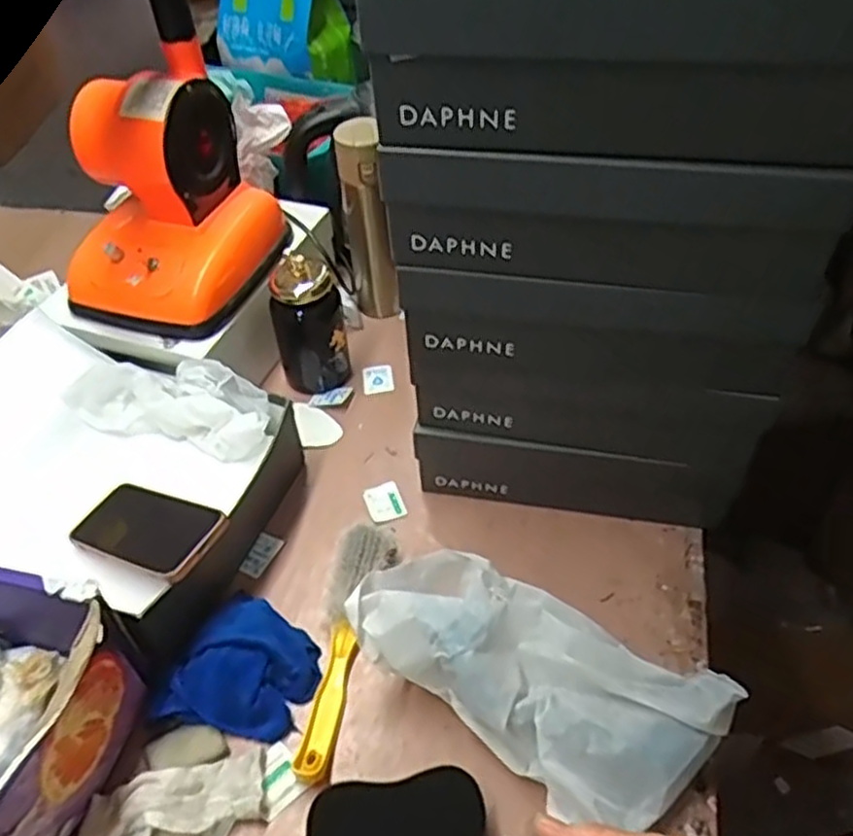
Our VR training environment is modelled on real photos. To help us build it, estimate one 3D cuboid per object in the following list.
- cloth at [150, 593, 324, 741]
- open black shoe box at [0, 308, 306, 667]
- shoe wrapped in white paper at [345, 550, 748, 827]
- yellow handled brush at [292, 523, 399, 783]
[{"bbox_3d":[-0.153,0.204,0.650,0.118,0.036,0.112,7,48,9],"label":"cloth"},{"bbox_3d":[-0.314,0.055,0.739,0.332,0.124,0.258,17,50,17],"label":"open black shoe box"},{"bbox_3d":[0.082,0.199,0.605,0.272,0.091,0.127,26,53,25],"label":"shoe wrapped in white paper"},{"bbox_3d":[-0.070,0.186,0.662,0.052,0.030,0.233,6,48,8],"label":"yellow handled brush"}]

